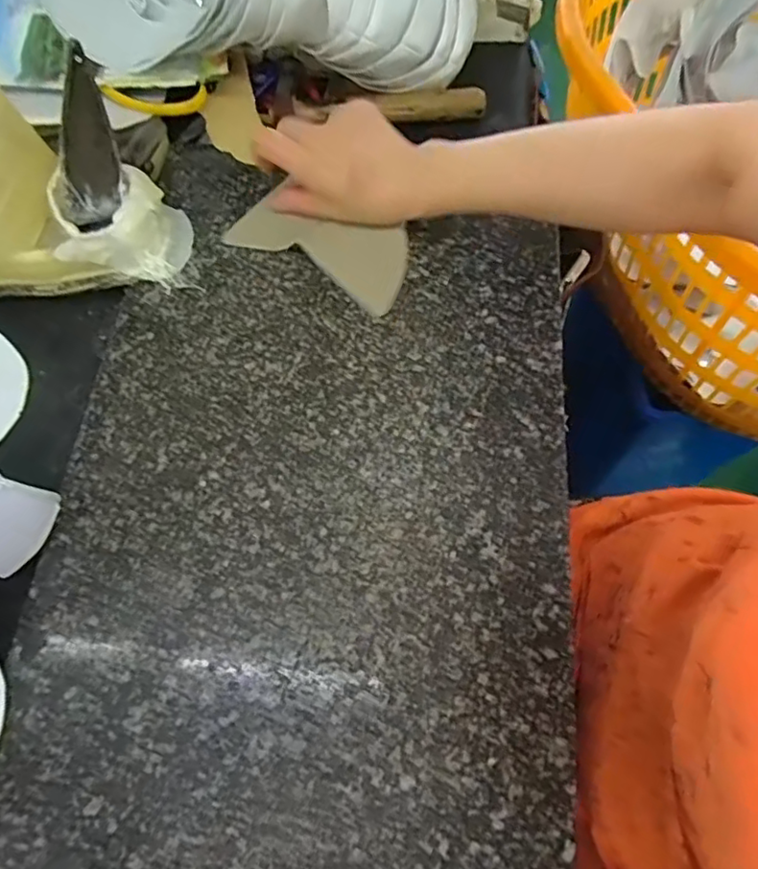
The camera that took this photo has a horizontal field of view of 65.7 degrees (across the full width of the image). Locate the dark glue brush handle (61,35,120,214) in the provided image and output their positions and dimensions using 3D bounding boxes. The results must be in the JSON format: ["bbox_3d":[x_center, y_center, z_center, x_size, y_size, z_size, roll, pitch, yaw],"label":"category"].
[{"bbox_3d":[-0.214,-0.218,0.433,0.038,0.112,0.008,-19,48,-32],"label":"dark glue brush handle"}]

